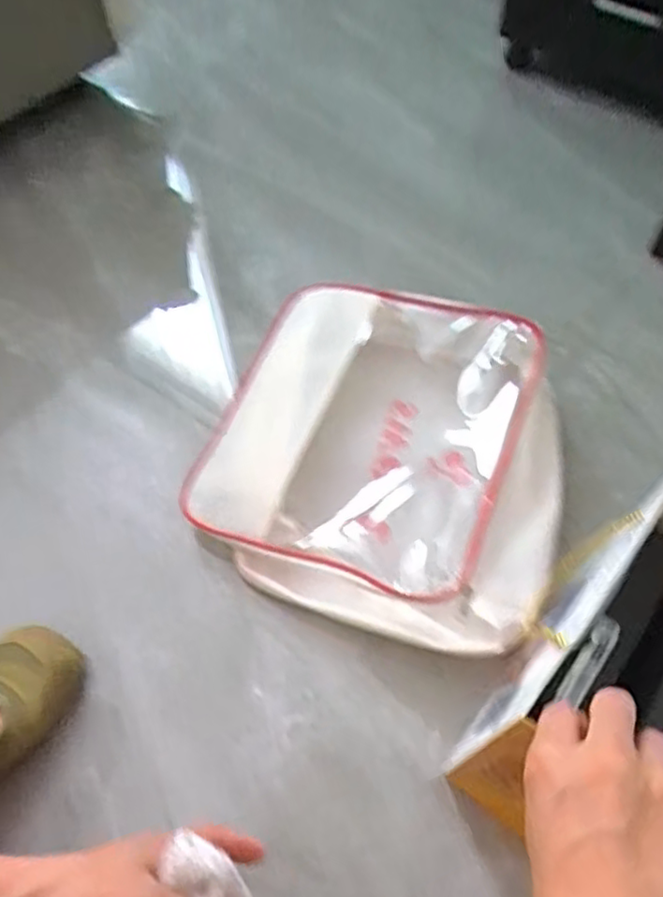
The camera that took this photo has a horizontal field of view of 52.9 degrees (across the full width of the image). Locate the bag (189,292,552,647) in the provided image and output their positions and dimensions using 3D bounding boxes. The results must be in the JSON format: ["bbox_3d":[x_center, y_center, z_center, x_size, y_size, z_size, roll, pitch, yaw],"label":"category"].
[{"bbox_3d":[0.057,-0.009,0.688,0.342,0.075,0.362,19,60,11],"label":"bag"}]

